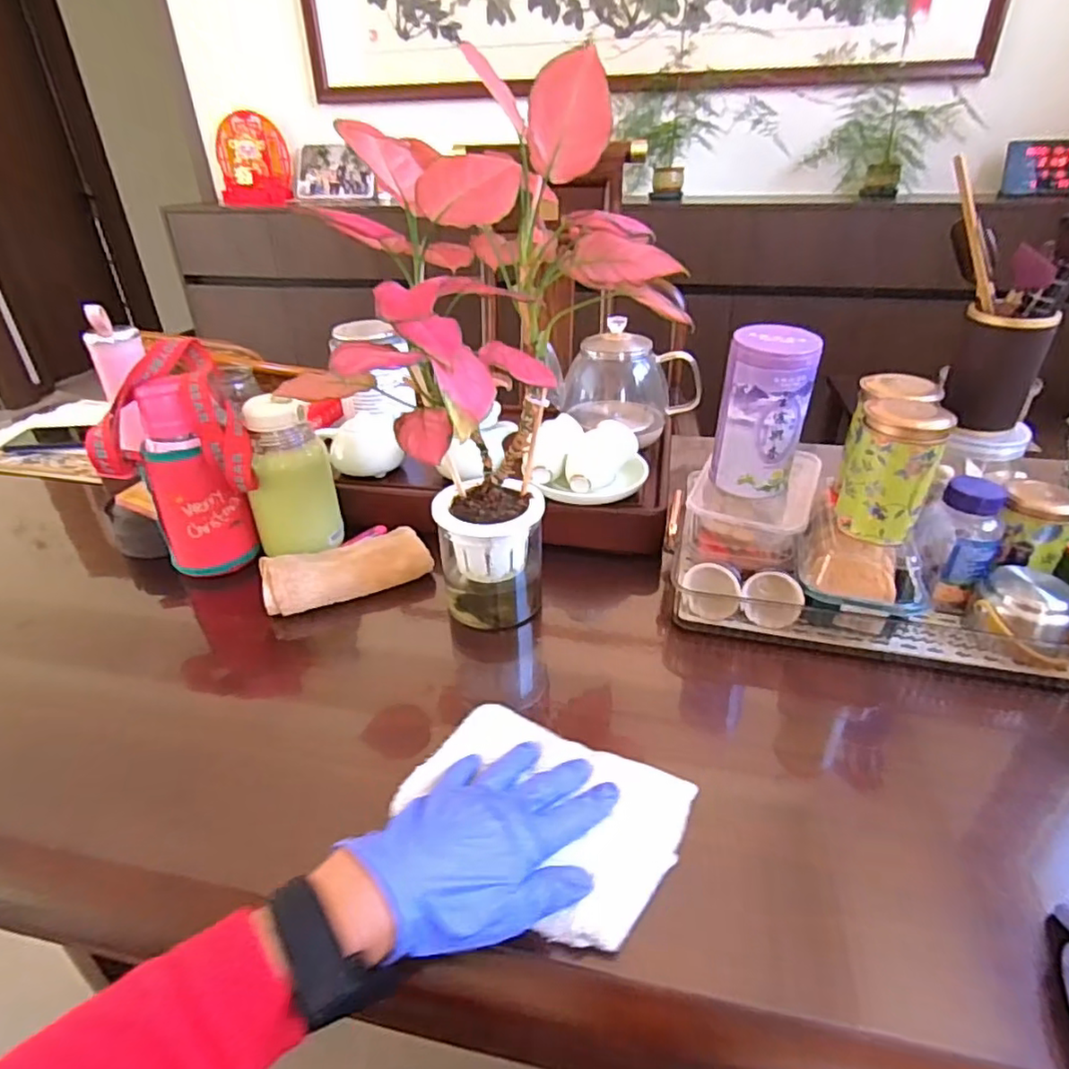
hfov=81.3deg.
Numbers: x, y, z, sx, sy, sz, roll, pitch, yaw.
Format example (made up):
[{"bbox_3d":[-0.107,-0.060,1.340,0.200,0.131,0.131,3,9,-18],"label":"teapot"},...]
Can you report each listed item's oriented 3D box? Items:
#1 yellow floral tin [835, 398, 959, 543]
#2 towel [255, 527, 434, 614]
[{"bbox_3d":[0.312,-0.054,0.546,0.070,0.114,0.060,15,35,25],"label":"yellow floral tin"},{"bbox_3d":[-0.203,0.035,0.680,0.170,0.035,0.083,-13,34,-18],"label":"towel"}]

